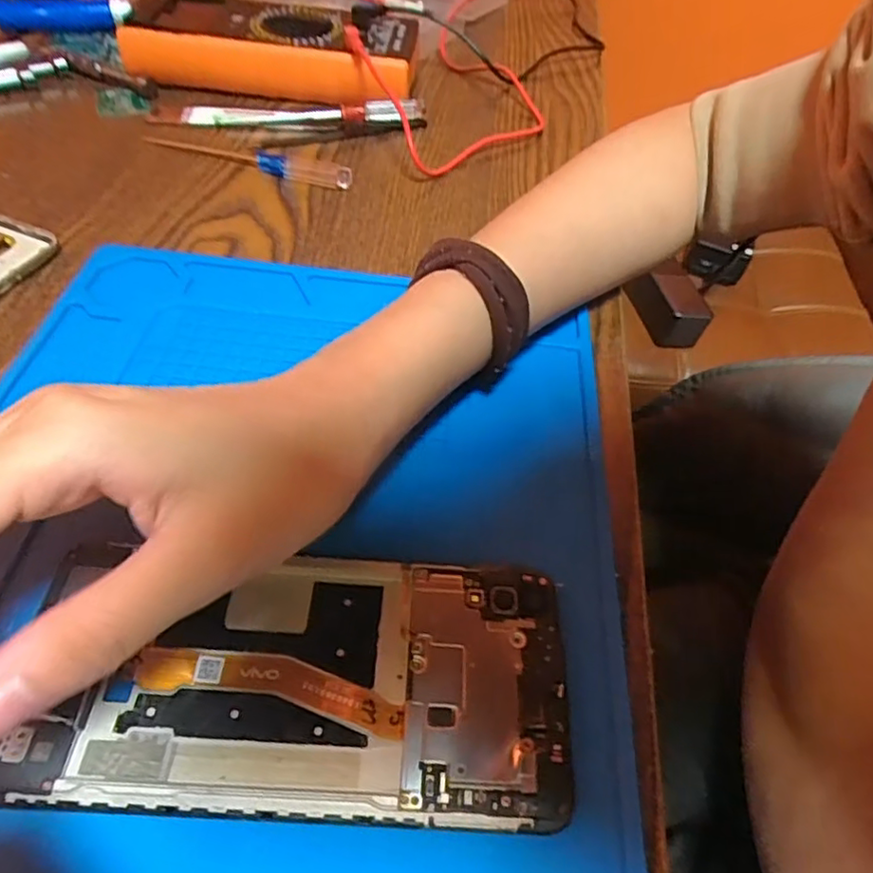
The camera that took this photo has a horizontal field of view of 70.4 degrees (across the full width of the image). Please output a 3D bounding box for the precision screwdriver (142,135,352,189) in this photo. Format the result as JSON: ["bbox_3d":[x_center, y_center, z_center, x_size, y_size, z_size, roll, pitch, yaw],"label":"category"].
[{"bbox_3d":[-0.107,-0.158,0.347,0.126,0.011,0.011,19,53,10],"label":"precision screwdriver"}]

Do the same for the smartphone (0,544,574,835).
[{"bbox_3d":[-0.034,0.066,0.174,0.140,0.004,0.069,4,51,-1],"label":"smartphone"}]

